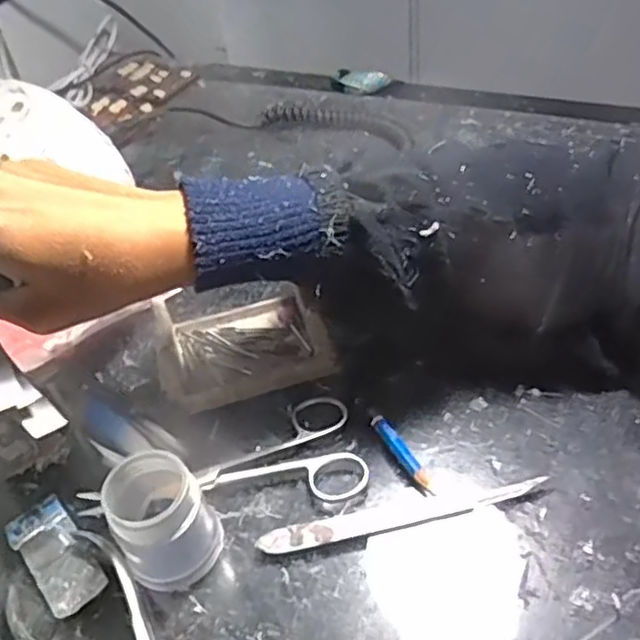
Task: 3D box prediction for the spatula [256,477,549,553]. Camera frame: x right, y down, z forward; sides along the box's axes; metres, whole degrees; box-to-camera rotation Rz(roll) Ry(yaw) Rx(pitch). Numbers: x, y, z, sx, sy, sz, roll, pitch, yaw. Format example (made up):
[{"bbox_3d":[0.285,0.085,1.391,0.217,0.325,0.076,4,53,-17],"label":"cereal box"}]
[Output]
[{"bbox_3d":[0.039,0.090,0.317,0.133,0.004,0.012,-11,45,-5],"label":"spatula"}]

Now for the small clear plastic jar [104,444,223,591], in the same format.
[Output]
[{"bbox_3d":[-0.069,0.087,0.303,0.043,0.048,0.044,-3,45,3],"label":"small clear plastic jar"}]

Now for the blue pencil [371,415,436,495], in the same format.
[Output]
[{"bbox_3d":[0.041,0.065,0.336,0.008,0.007,0.048,-26,48,-18],"label":"blue pencil"}]

